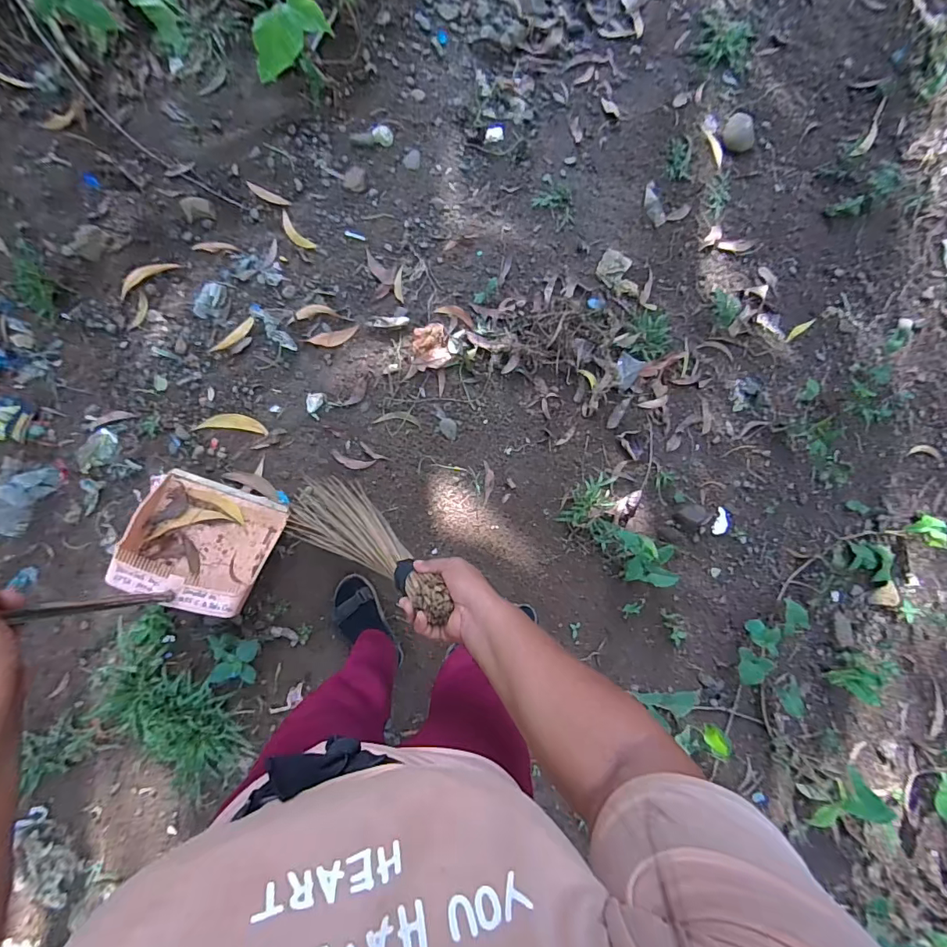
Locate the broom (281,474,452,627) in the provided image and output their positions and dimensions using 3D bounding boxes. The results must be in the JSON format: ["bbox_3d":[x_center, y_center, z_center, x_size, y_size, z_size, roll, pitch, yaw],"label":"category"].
[{"bbox_3d":[-0.200,0.102,0.800,0.080,0.688,0.128,27,84,-32],"label":"broom"}]

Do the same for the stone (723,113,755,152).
[{"bbox_3d":[0.755,-0.973,1.344,0.083,0.048,0.100,-1,85,-6],"label":"stone"}]

